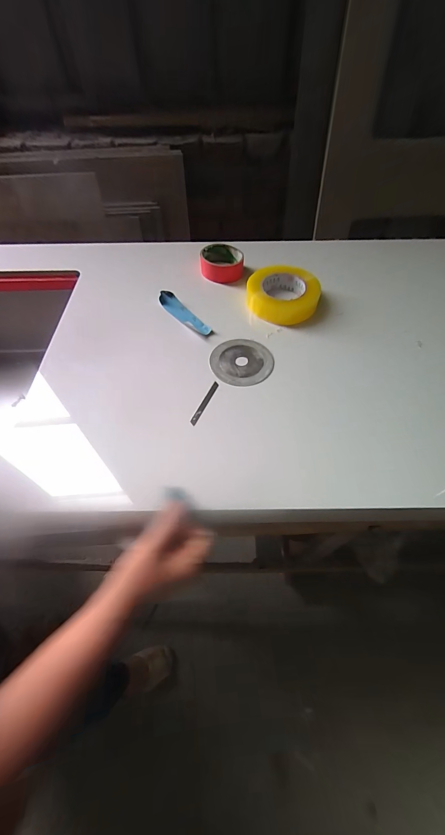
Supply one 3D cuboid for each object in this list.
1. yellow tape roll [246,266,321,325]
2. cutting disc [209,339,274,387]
[{"bbox_3d":[0.109,-0.224,0.559,0.124,0.040,0.124,0,56,1],"label":"yellow tape roll"},{"bbox_3d":[0.032,-0.090,0.485,0.095,0.010,0.098,-1,57,1],"label":"cutting disc"}]

